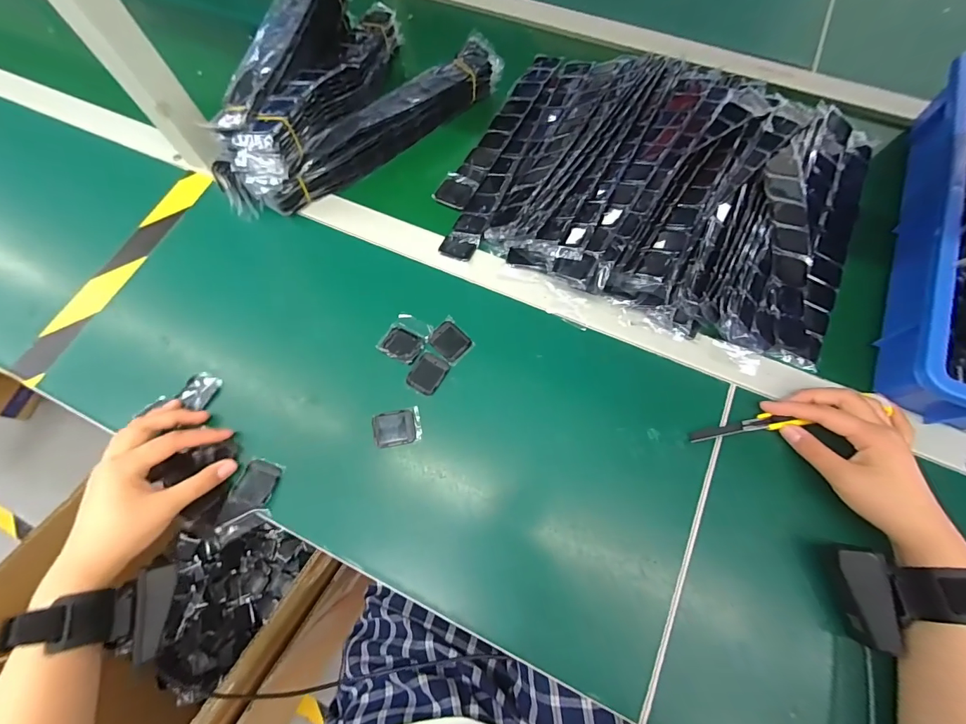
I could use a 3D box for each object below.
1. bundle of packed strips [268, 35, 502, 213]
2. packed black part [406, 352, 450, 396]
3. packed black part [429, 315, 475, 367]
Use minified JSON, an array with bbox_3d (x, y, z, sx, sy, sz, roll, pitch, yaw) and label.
[{"bbox_3d":[-0.120,-0.301,0.514,0.345,0.058,0.046,-41,73,-13],"label":"bundle of packed strips"},{"bbox_3d":[-0.056,0.012,0.416,0.033,0.004,0.041,25,72,10],"label":"packed black part"},{"bbox_3d":[-0.034,-0.021,0.428,0.036,0.006,0.042,-42,74,-13],"label":"packed black part"}]

